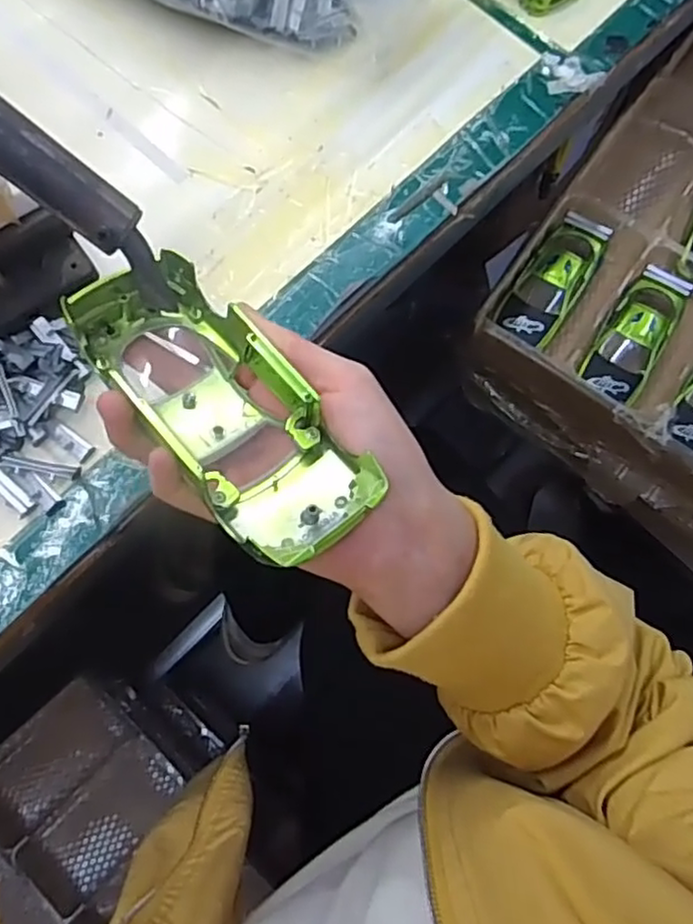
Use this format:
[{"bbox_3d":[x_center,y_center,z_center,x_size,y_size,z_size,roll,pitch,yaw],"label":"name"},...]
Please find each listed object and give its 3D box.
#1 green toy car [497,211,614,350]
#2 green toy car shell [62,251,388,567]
[{"bbox_3d":[0.175,-0.153,0.561,0.048,0.031,0.125,31,77,6],"label":"green toy car"},{"bbox_3d":[-0.046,-0.021,0.248,0.051,0.045,0.127,-41,75,-11],"label":"green toy car shell"}]

